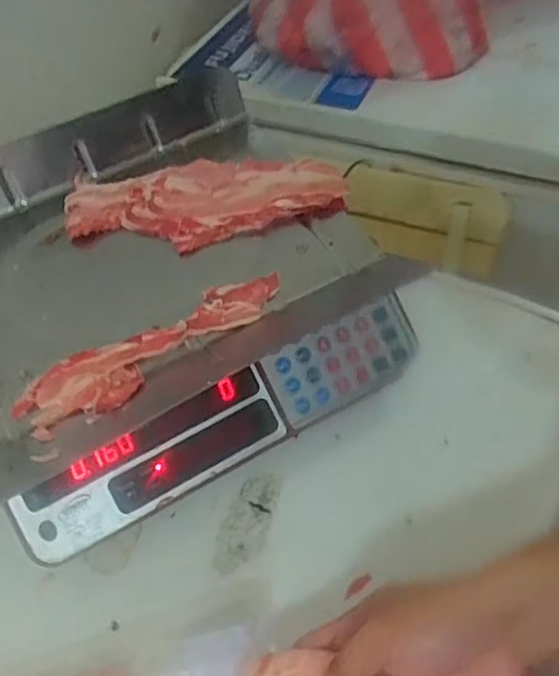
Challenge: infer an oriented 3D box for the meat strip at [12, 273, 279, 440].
[{"bbox_3d":[-0.092,0.005,0.485,0.213,0.020,0.071,-33,54,-18],"label":"meat strip"}]

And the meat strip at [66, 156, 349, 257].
[{"bbox_3d":[-0.070,-0.124,0.584,0.256,0.028,0.092,-2,50,7],"label":"meat strip"}]

